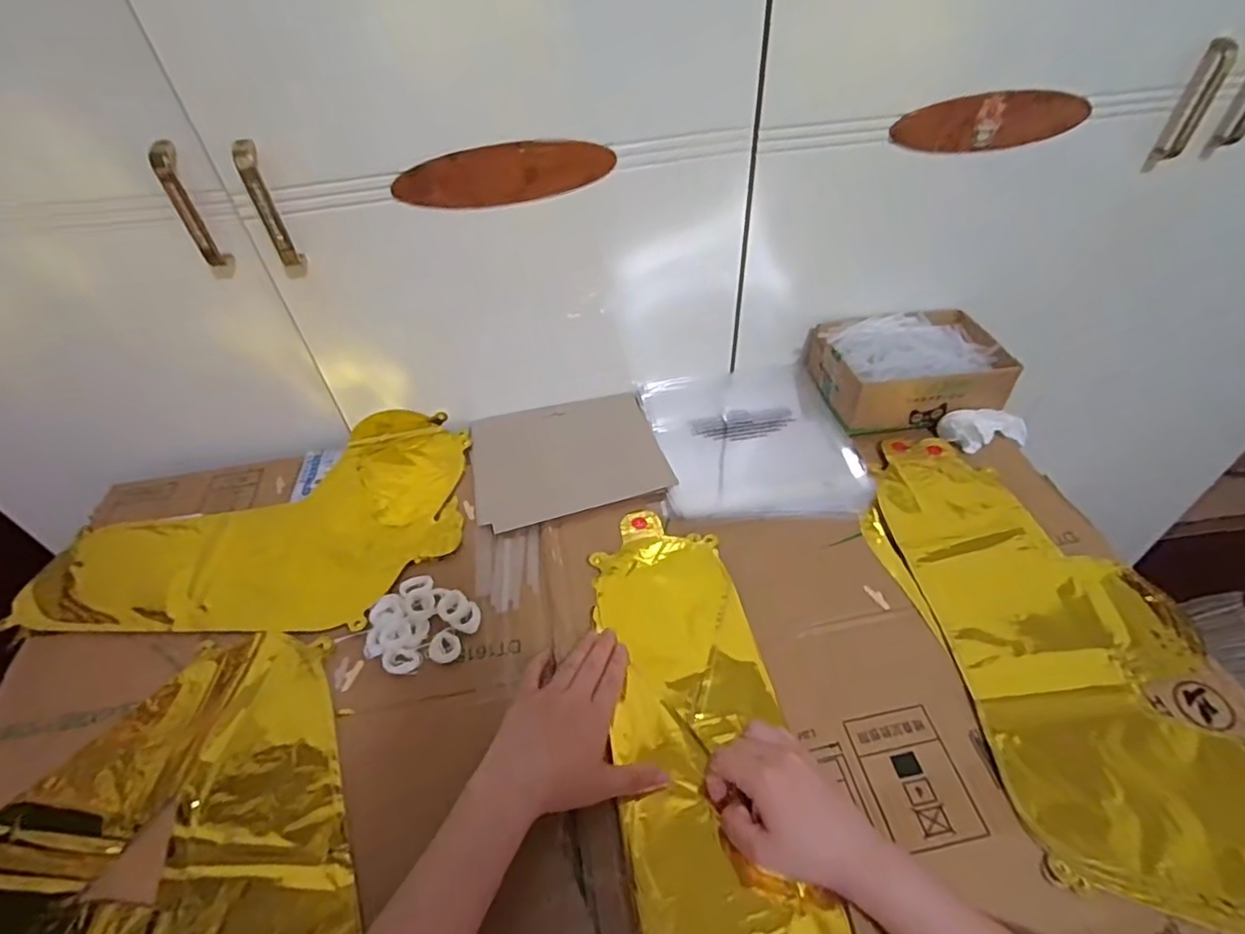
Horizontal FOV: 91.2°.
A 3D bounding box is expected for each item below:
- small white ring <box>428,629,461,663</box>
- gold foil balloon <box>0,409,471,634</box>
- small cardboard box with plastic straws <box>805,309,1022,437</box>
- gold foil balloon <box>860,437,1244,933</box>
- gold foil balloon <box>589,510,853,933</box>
[{"bbox_3d":[-0.150,0.150,0.511,0.026,0.004,0.028,-5,46,-2],"label":"small white ring"},{"bbox_3d":[-0.365,0.053,0.624,0.398,0.020,0.276,-6,46,-3],"label":"gold foil balloon"},{"bbox_3d":[0.320,-0.114,0.686,0.197,0.069,0.135,-3,46,0],"label":"small cardboard box with plastic straws"},{"bbox_3d":[0.360,0.133,0.500,0.214,0.014,0.437,-8,46,-5],"label":"gold foil balloon"},{"bbox_3d":[0.059,0.209,0.457,0.129,0.021,0.428,-8,47,-5],"label":"gold foil balloon"}]

